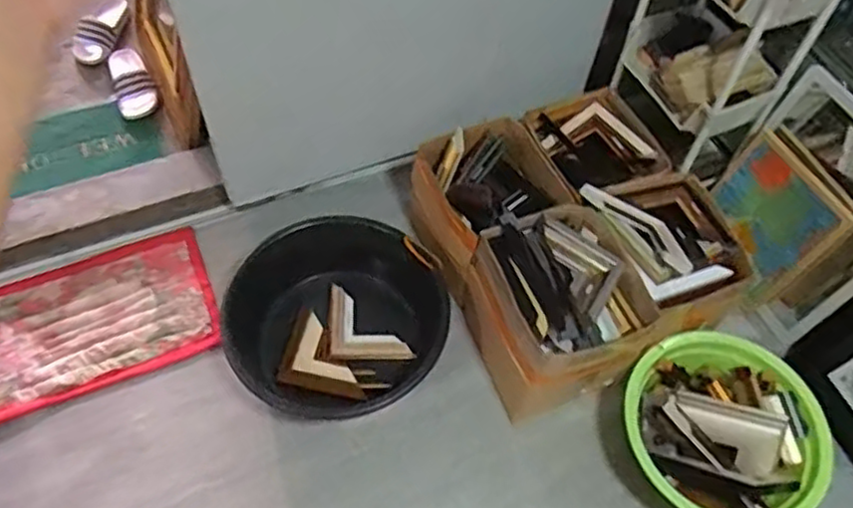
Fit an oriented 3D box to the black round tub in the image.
[{"bbox_3d":[-0.200,0.128,1.503,0.479,0.134,0.418,1,58,-3],"label":"black round tub"}]

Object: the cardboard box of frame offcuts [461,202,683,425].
[{"bbox_3d":[0.283,0.115,1.460,0.339,0.281,0.321,-19,61,-15],"label":"cardboard box of frame offcuts"}]

